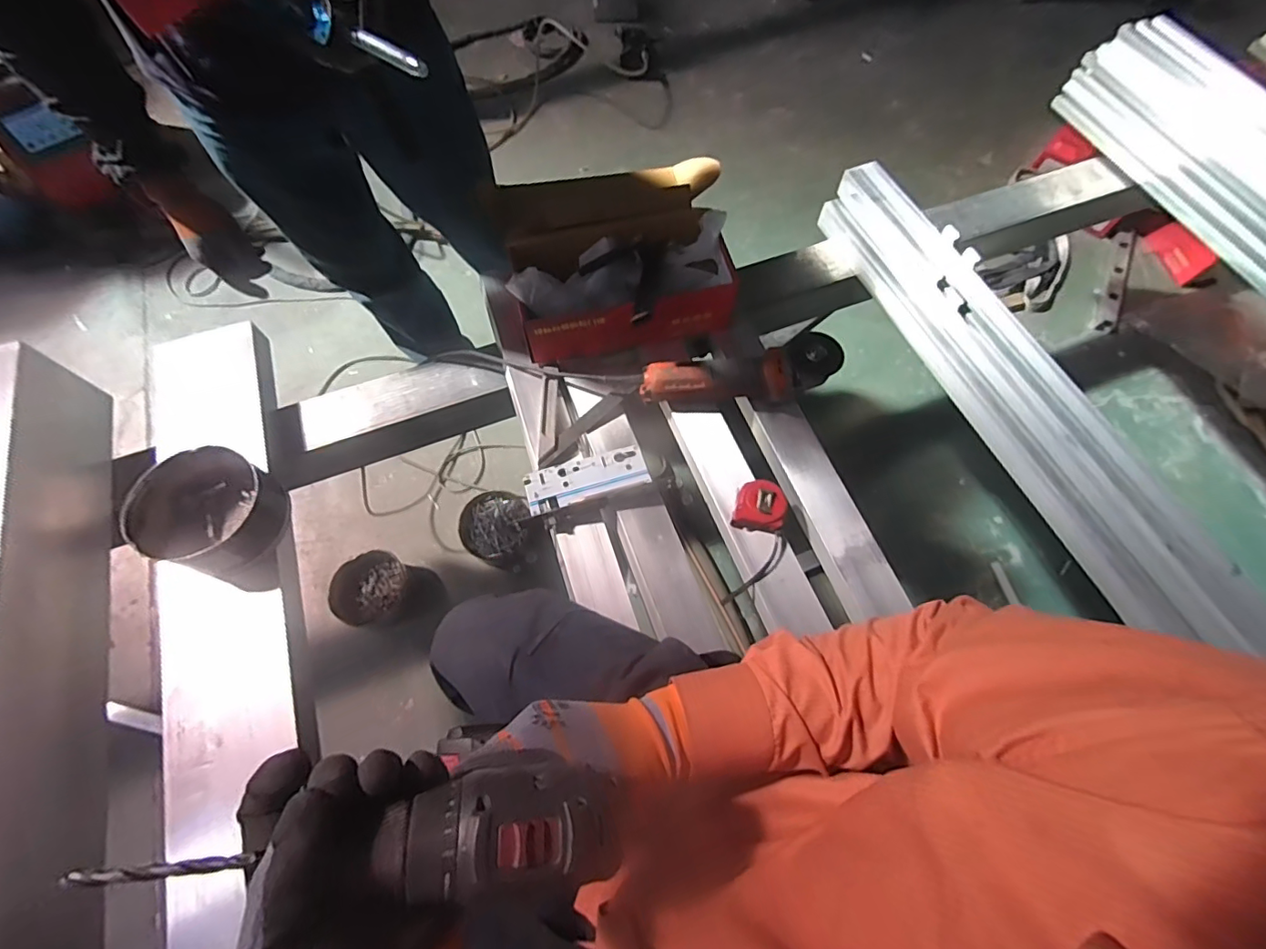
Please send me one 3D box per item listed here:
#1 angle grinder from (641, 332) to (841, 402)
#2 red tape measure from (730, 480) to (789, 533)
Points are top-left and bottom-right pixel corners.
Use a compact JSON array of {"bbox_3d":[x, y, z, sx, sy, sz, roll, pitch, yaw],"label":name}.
[{"bbox_3d":[0.154,-0.143,0.783,0.284,0.083,0.073,-7,65,-3],"label":"angle grinder"},{"bbox_3d":[0.173,0.040,0.730,0.069,0.030,0.067,5,65,3],"label":"red tape measure"}]

